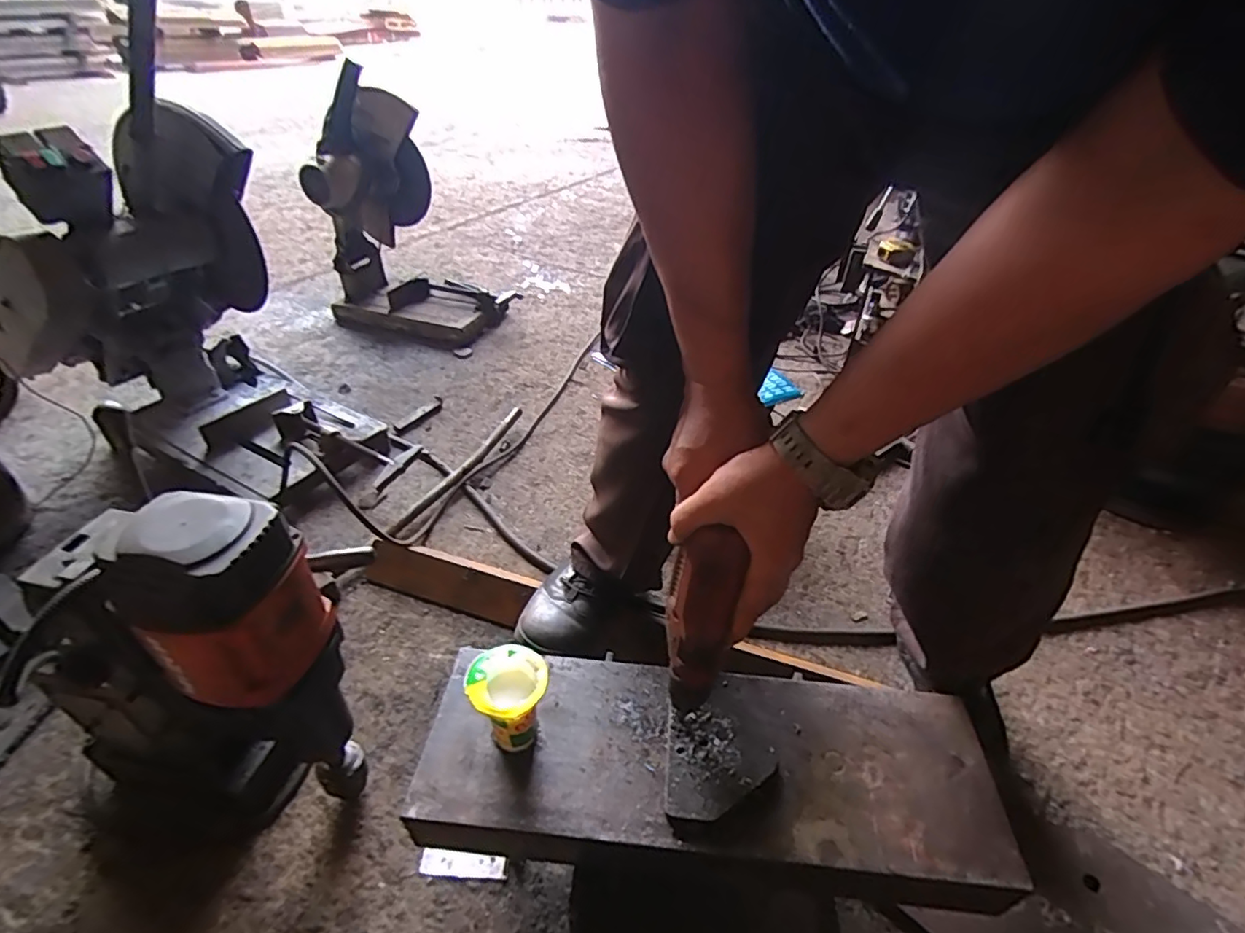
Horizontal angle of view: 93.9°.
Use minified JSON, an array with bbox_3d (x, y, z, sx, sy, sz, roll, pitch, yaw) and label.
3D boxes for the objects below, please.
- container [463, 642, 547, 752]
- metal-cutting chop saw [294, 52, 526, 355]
[{"bbox_3d":[-0.107,0.226,0.554,0.069,0.099,0.069,2,40,-1],"label":"container"},{"bbox_3d":[-0.580,-0.645,1.541,0.472,0.568,0.282,15,42,14],"label":"metal-cutting chop saw"}]

